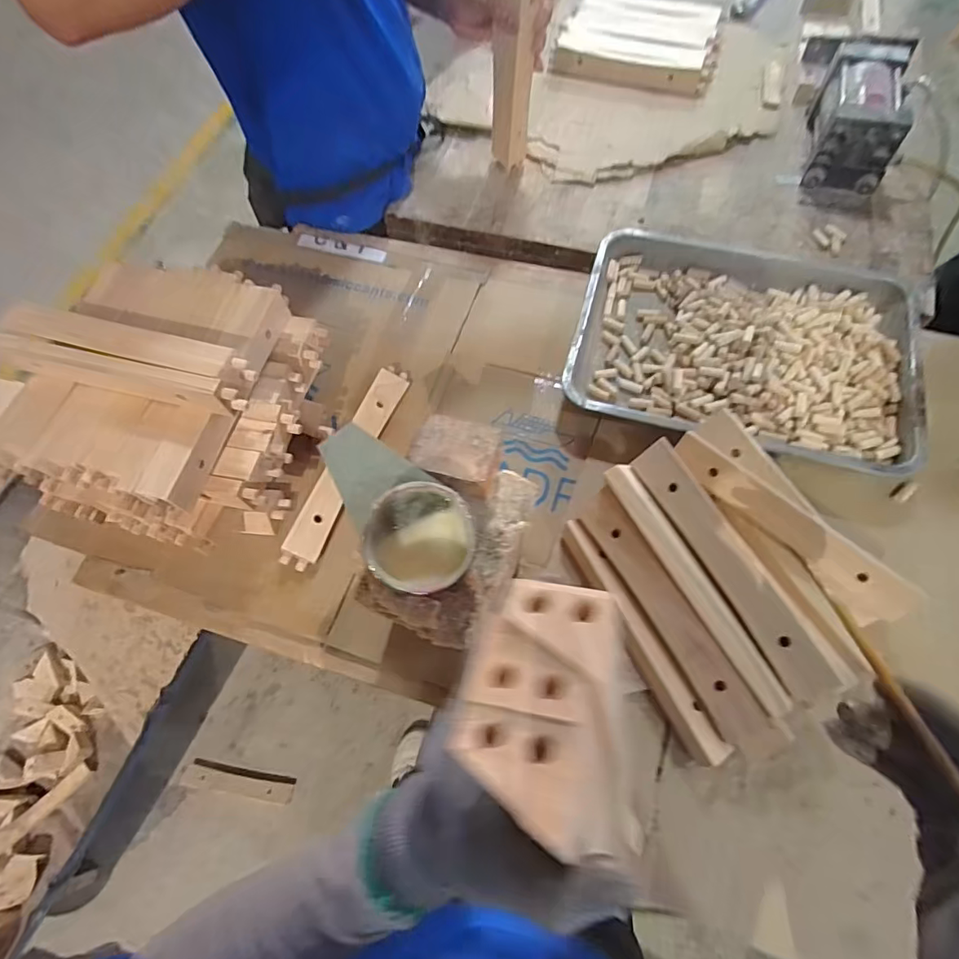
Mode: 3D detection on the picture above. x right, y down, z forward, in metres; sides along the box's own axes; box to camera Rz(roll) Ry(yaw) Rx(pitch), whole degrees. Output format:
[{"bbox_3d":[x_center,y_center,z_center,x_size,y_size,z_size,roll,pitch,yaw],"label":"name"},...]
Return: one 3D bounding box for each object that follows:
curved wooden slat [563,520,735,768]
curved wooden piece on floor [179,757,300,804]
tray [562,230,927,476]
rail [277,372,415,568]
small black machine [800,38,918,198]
[{"bbox_3d":[0.154,0.152,0.509,0.031,0.043,0.243,-26,67,-8],"label":"curved wooden slat"},{"bbox_3d":[-0.554,0.700,1.188,0.260,0.014,0.056,8,65,7],"label":"curved wooden piece on floor"},{"bbox_3d":[0.324,-0.172,0.644,0.391,0.045,0.290,13,68,9],"label":"tray"},{"bbox_3d":[-0.156,-0.023,0.615,0.044,0.034,0.275,19,69,11],"label":"rail"},{"bbox_3d":[0.570,-0.552,0.770,0.107,0.099,0.241,16,68,10],"label":"small black machine"}]

